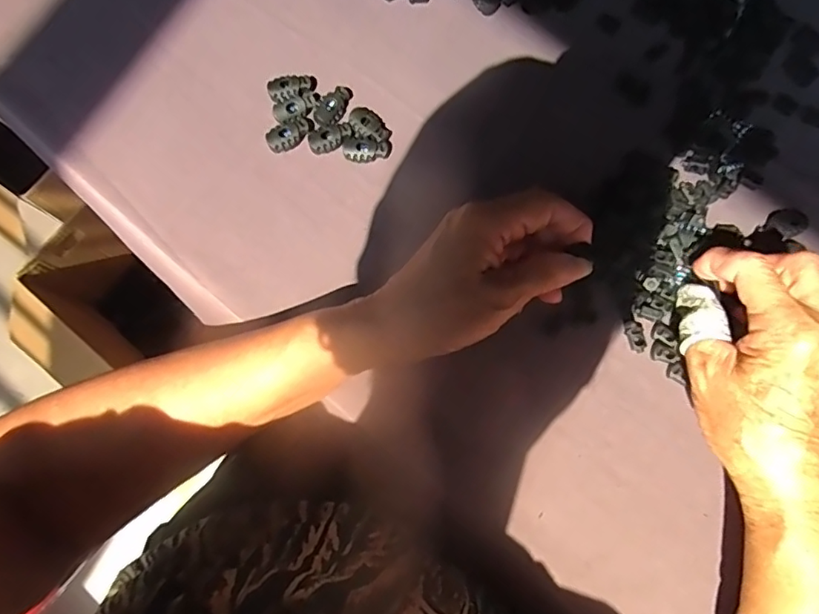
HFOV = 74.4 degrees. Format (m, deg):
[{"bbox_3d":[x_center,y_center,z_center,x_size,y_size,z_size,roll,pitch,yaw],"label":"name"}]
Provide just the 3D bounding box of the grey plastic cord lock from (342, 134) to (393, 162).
[{"bbox_3d":[-0.027,-0.103,0.353,0.031,0.007,0.017,3,77,-1],"label":"grey plastic cord lock"}]

